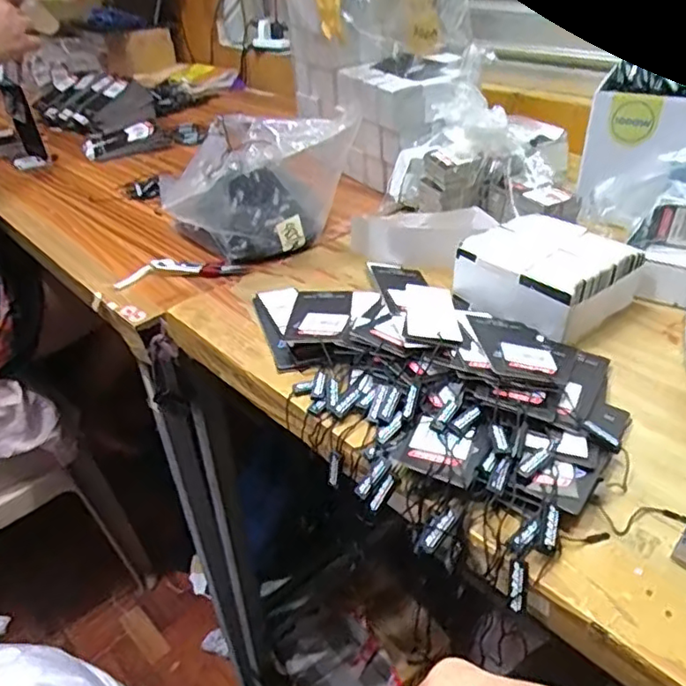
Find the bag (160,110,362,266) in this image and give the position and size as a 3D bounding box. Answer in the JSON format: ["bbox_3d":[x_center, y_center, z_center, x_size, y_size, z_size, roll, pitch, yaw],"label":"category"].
[{"bbox_3d":[-0.088,-0.147,0.590,0.165,0.128,0.102,-17,37,-18],"label":"bag"}]

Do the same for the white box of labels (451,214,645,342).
[{"bbox_3d":[0.172,-0.059,0.512,0.116,0.048,0.116,-27,41,-30],"label":"white box of labels"}]

